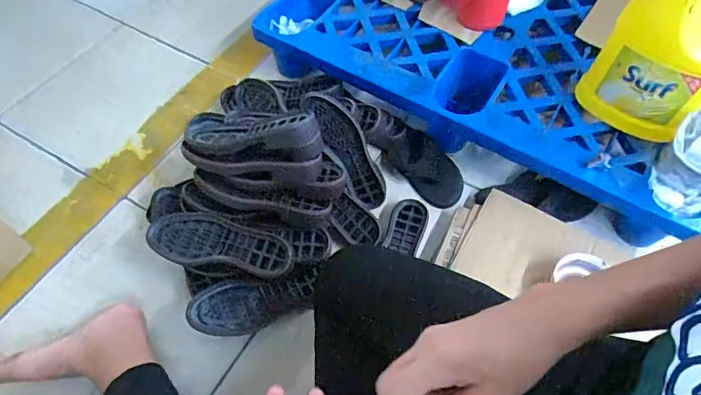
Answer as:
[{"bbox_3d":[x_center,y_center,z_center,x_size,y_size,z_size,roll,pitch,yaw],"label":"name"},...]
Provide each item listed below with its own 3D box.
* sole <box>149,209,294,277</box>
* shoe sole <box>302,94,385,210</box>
[{"bbox_3d":[-0.225,0.076,0.795,0.256,0.032,0.085,12,58,6],"label":"sole"},{"bbox_3d":[-0.002,-0.094,0.912,0.074,0.035,0.250,-36,108,-21],"label":"shoe sole"}]

